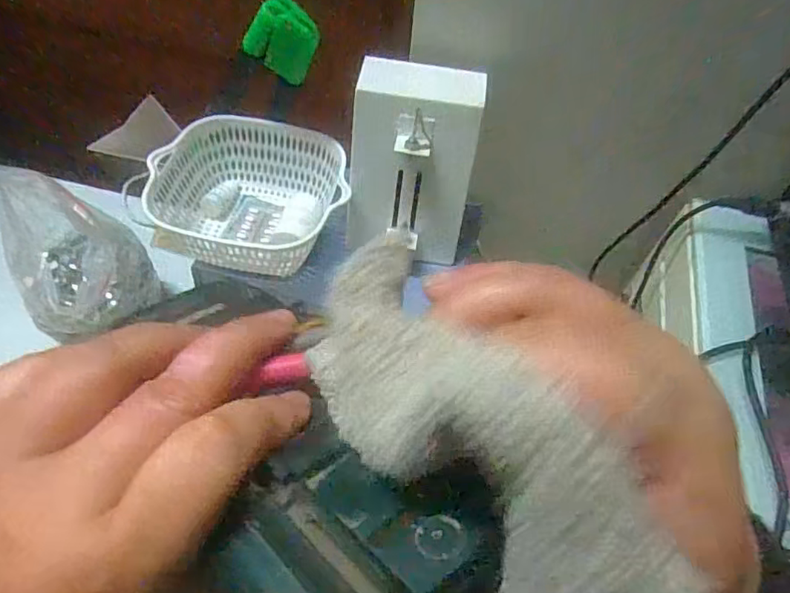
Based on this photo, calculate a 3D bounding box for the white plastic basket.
[{"bbox_3d":[-0.137,-0.102,0.572,0.177,0.074,0.150,9,56,1],"label":"white plastic basket"}]

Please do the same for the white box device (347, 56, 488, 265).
[{"bbox_3d":[0.013,-0.114,0.528,0.114,0.179,0.062,10,32,4],"label":"white box device"}]

